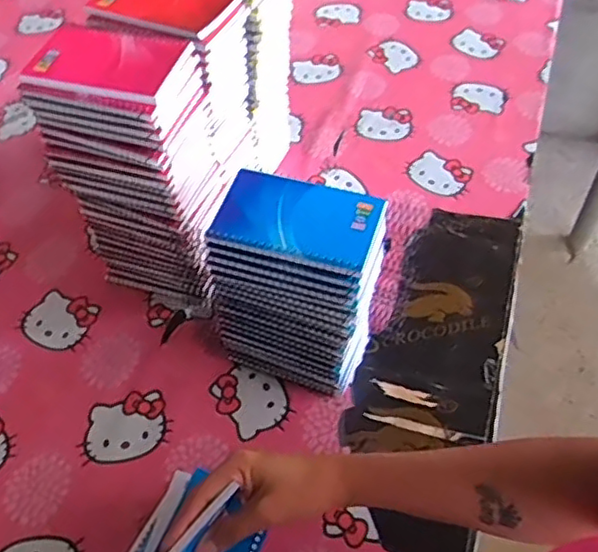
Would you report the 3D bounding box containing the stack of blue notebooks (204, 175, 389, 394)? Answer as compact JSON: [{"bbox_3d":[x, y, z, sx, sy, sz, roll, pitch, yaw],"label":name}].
[{"bbox_3d":[-0.001,0.018,0.616,0.135,0.231,0.092,14,54,12],"label":"stack of blue notebooks"}]

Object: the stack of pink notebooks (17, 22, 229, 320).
[{"bbox_3d":[-0.160,-0.101,0.672,0.133,0.292,0.105,17,55,14],"label":"stack of pink notebooks"}]

